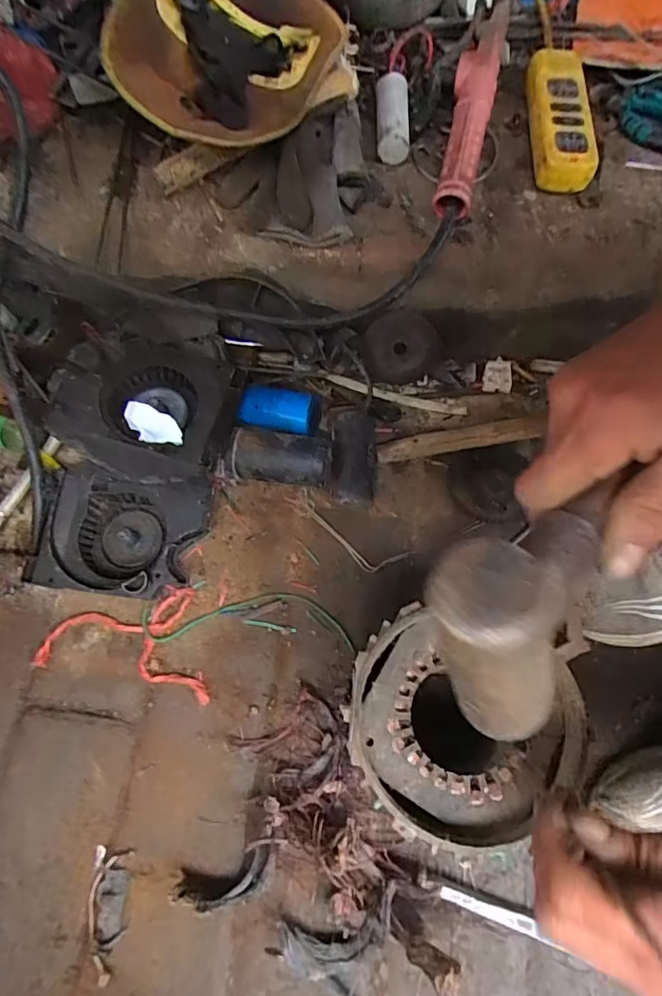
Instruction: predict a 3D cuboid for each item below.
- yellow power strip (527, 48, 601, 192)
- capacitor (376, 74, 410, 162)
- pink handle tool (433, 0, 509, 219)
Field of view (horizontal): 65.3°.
[{"bbox_3d":[0.249,-0.415,0.561,0.066,0.039,0.193,6,67,4],"label":"yellow power strip"},{"bbox_3d":[0.069,-0.423,0.572,0.034,0.037,0.113,1,66,2],"label":"capacitor"},{"bbox_3d":[0.155,-0.430,0.564,0.044,0.058,0.285,12,67,7],"label":"pink handle tool"}]

